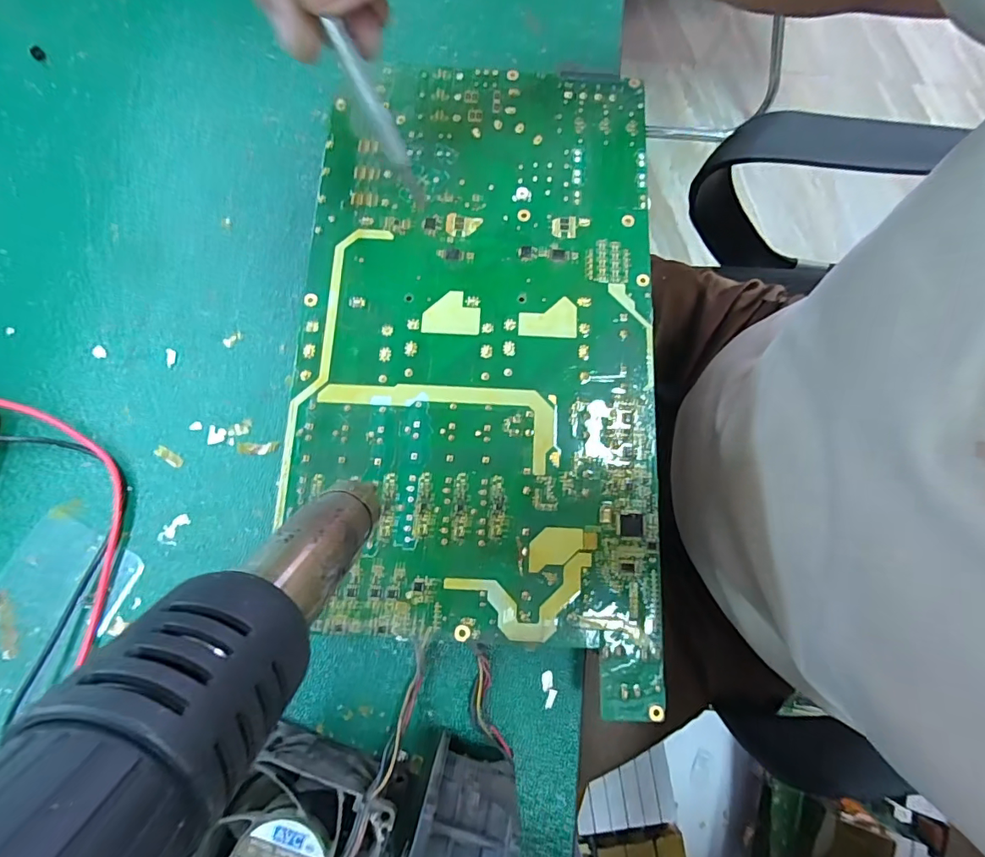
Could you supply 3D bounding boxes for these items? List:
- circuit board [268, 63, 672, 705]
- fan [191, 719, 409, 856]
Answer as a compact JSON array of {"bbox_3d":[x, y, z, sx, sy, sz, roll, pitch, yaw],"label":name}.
[{"bbox_3d":[-0.008,-0.045,0.281,0.195,0.034,0.368,2,78,-1],"label":"circuit board"},{"bbox_3d":[-0.088,0.198,0.228,0.069,0.041,0.084,20,78,5],"label":"fan"}]

